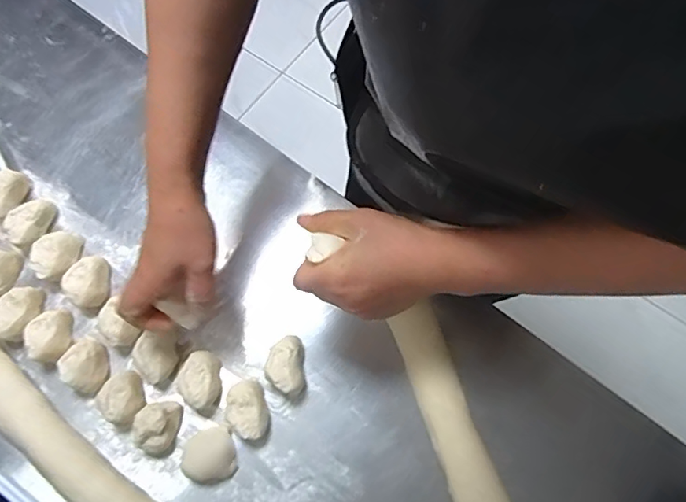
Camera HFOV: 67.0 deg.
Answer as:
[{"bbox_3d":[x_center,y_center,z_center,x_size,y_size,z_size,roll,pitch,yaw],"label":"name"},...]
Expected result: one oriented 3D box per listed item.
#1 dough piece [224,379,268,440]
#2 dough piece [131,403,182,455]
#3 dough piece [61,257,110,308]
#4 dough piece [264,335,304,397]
[{"bbox_3d":[-0.095,0.157,0.511,0.038,0.031,0.054,-15,71,-5],"label":"dough piece"},{"bbox_3d":[-0.182,0.169,0.500,0.038,0.036,0.048,12,70,5],"label":"dough piece"},{"bbox_3d":[-0.269,0.034,0.549,0.038,0.032,0.051,-2,70,-1],"label":"dough piece"},{"bbox_3d":[-0.057,0.115,0.516,0.036,0.037,0.056,1,70,1],"label":"dough piece"}]

